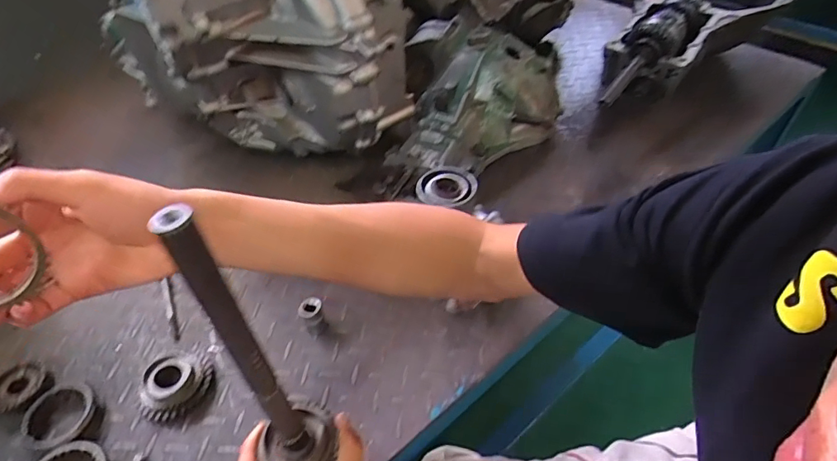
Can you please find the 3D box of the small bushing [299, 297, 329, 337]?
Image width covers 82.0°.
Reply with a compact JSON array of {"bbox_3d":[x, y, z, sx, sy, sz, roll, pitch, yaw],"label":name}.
[{"bbox_3d":[-0.121,0.096,0.555,0.024,0.035,0.026,-9,47,-5],"label":"small bushing"}]

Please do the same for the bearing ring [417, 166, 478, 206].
[{"bbox_3d":[0.031,-0.049,0.530,0.064,0.009,0.055,-2,47,1],"label":"bearing ring"}]

